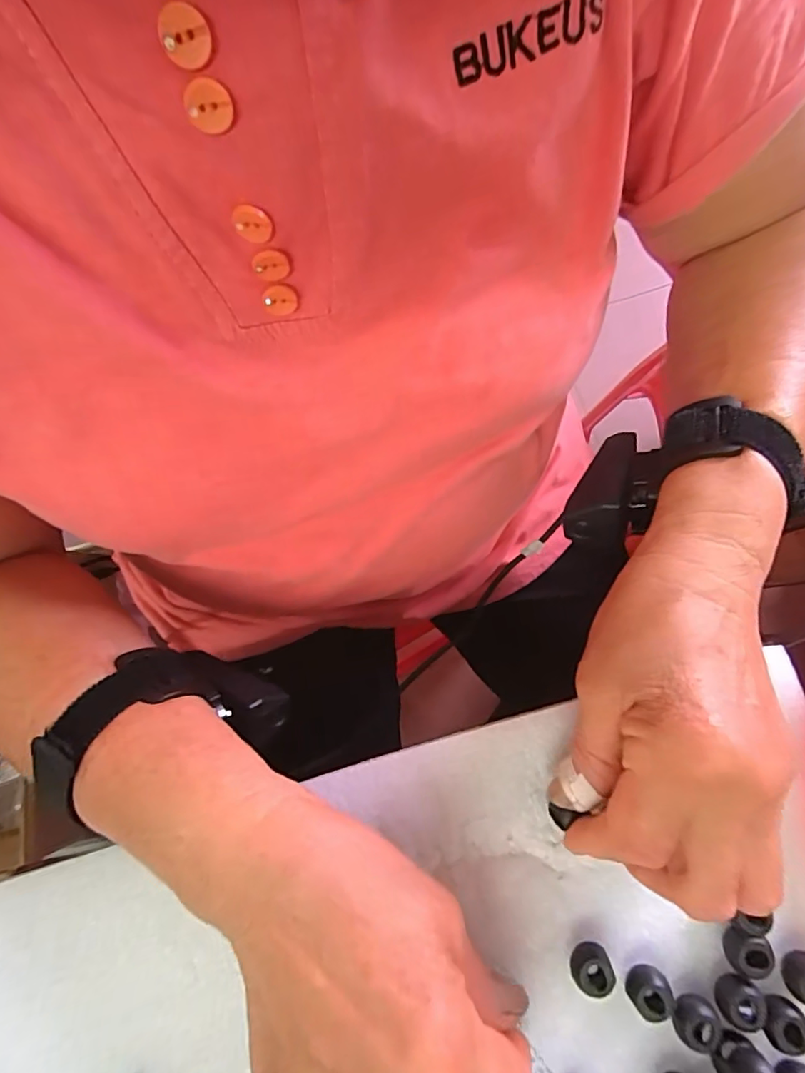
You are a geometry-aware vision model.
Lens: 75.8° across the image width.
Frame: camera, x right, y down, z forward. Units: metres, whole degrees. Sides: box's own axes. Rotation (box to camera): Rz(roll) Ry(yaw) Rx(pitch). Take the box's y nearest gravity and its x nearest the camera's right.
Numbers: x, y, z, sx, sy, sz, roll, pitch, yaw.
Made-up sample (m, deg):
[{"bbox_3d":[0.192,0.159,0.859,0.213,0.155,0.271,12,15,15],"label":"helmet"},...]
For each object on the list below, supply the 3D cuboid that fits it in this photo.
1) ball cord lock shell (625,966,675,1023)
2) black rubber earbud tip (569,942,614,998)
[{"bbox_3d":[0.102,0.188,0.214,0.016,0.014,0.013,-34,78,-4],"label":"ball cord lock shell"},{"bbox_3d":[0.079,0.181,0.217,0.017,0.015,0.014,-26,78,-3],"label":"black rubber earbud tip"}]

